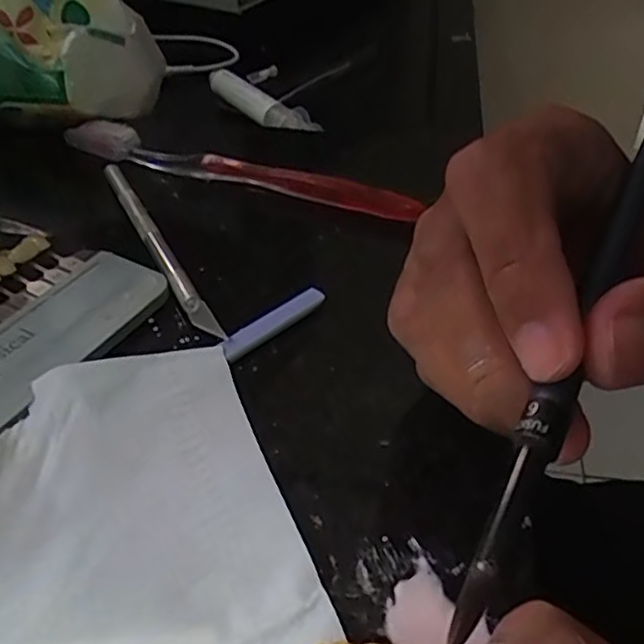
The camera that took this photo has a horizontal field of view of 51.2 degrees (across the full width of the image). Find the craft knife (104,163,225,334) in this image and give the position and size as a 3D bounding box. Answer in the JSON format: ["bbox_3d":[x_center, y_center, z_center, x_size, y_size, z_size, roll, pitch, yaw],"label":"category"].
[{"bbox_3d":[-0.069,-0.035,0.275,0.009,0.005,0.126,-20,45,-22],"label":"craft knife"}]

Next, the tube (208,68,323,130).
[{"bbox_3d":[-0.037,-0.133,0.408,0.016,0.013,0.105,-28,48,-29],"label":"tube"}]

